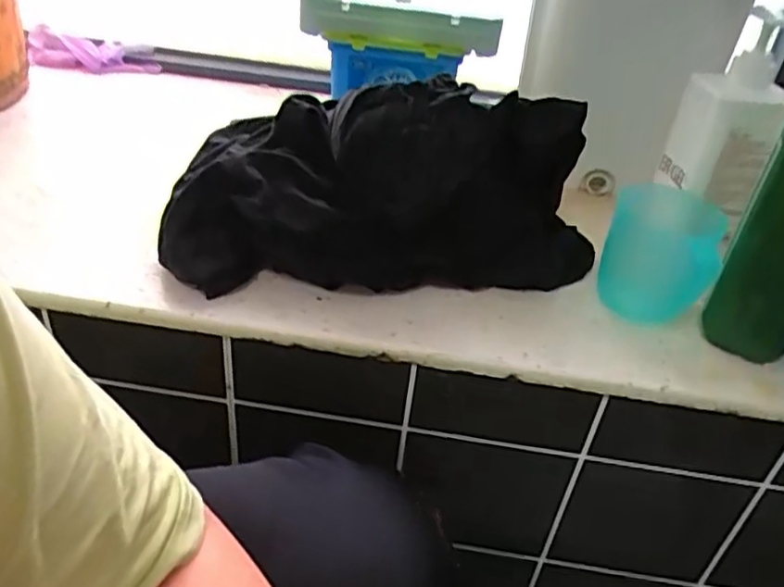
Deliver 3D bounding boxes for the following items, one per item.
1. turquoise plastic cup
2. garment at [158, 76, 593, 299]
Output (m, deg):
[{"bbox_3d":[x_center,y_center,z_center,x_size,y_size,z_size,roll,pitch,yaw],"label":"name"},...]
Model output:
[{"bbox_3d":[0.234,-0.036,0.583,0.087,0.096,0.086,4,36,-3],"label":"turquoise plastic cup"},{"bbox_3d":[-0.008,-0.112,0.602,0.372,0.161,0.201,-3,37,-12],"label":"garment"}]

